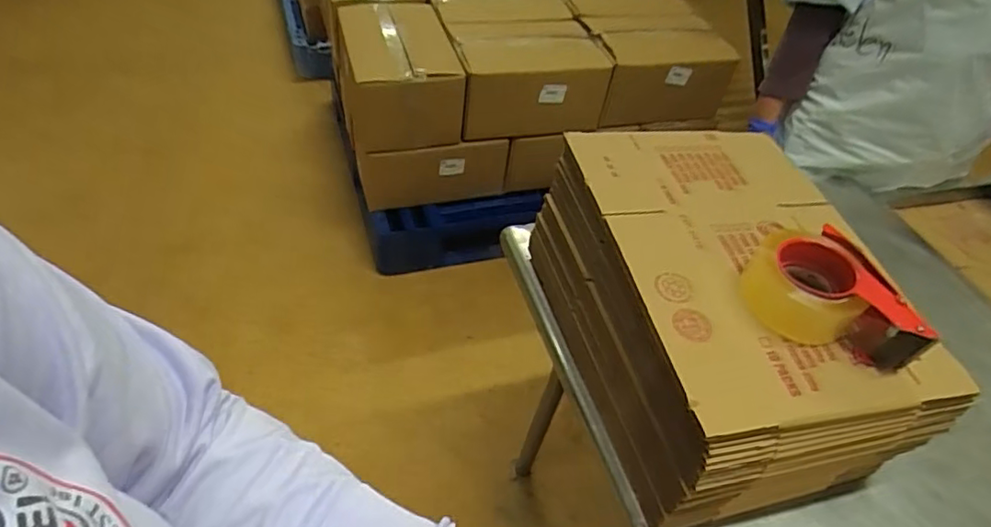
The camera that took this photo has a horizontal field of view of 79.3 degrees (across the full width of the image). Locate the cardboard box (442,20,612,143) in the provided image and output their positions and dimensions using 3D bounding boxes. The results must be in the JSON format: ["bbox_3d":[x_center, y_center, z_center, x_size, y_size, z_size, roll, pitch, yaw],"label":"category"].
[{"bbox_3d":[0.086,-0.535,1.707,0.412,0.200,0.302,-6,47,-13],"label":"cardboard box"}]

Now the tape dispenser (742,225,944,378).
[{"bbox_3d":[0.325,0.033,0.592,0.120,0.054,0.156,-11,48,-17],"label":"tape dispenser"}]

